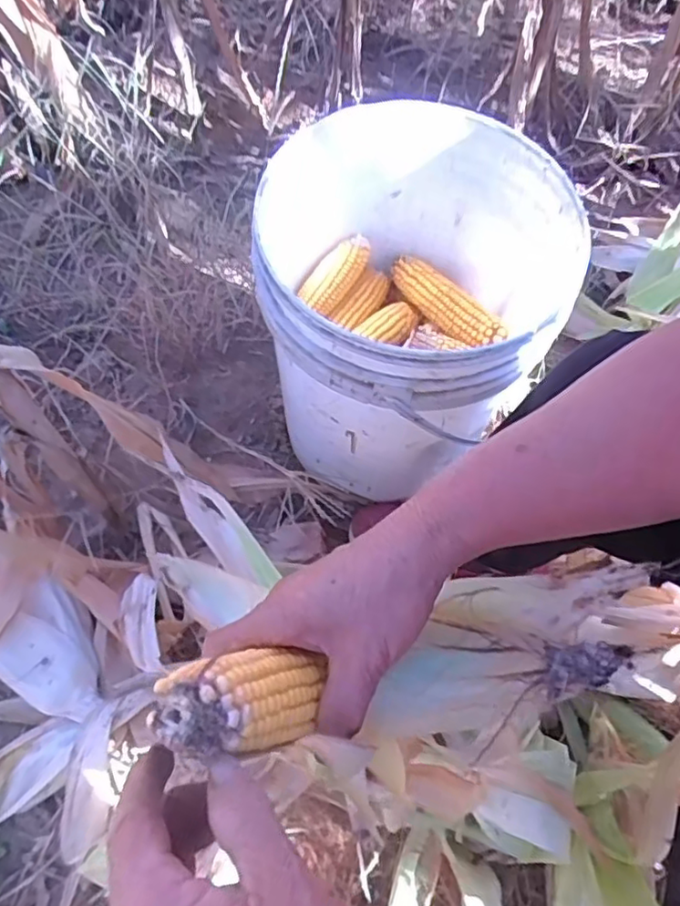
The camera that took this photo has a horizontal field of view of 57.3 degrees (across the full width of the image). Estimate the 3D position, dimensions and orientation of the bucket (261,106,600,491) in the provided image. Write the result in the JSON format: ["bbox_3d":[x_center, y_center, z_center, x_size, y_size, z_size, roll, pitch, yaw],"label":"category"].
[{"bbox_3d":[0.078,-0.132,0.676,0.273,0.338,0.300,0,63,0],"label":"bucket"}]

